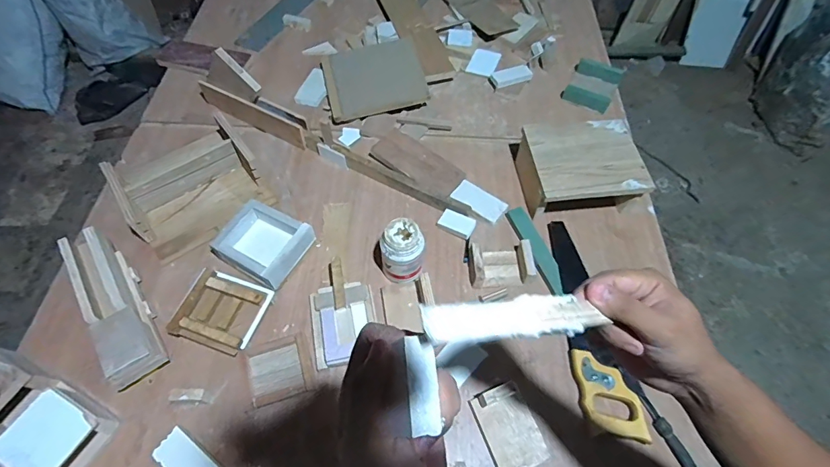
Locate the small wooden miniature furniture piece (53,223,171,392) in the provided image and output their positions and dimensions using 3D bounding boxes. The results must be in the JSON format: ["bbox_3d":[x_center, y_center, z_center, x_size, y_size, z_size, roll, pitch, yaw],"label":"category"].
[{"bbox_3d":[-0.527,0.123,0.736,0.080,0.068,0.296,-31,65,-19],"label":"small wooden miniature furniture piece"}]

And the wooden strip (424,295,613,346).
[{"bbox_3d":[0.070,0.053,0.271,0.149,0.004,0.026,5,65,-30],"label":"wooden strip"}]

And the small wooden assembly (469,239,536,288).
[{"bbox_3d":[0.168,0.058,0.825,0.121,0.050,0.078,-5,59,-5],"label":"small wooden assembly"}]

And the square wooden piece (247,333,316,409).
[{"bbox_3d":[-0.230,0.231,0.713,0.098,0.029,0.102,-17,61,-12],"label":"square wooden piece"}]

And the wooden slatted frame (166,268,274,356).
[{"bbox_3d":[-0.342,0.136,0.751,0.138,0.027,0.129,16,59,7],"label":"wooden slatted frame"}]

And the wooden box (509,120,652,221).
[{"bbox_3d":[0.353,-0.140,0.911,0.226,0.109,0.211,-4,59,-5],"label":"wooden box"}]

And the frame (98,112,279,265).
[{"bbox_3d":[-0.460,-0.096,0.875,0.265,0.088,0.210,-30,65,-19],"label":"frame"}]

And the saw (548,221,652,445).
[{"bbox_3d":[0.311,0.159,0.781,0.097,0.030,0.415,-5,59,-6],"label":"saw"}]

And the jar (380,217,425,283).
[{"bbox_3d":[-0.023,0.039,0.783,0.081,0.135,0.066,2,59,-1],"label":"jar"}]

